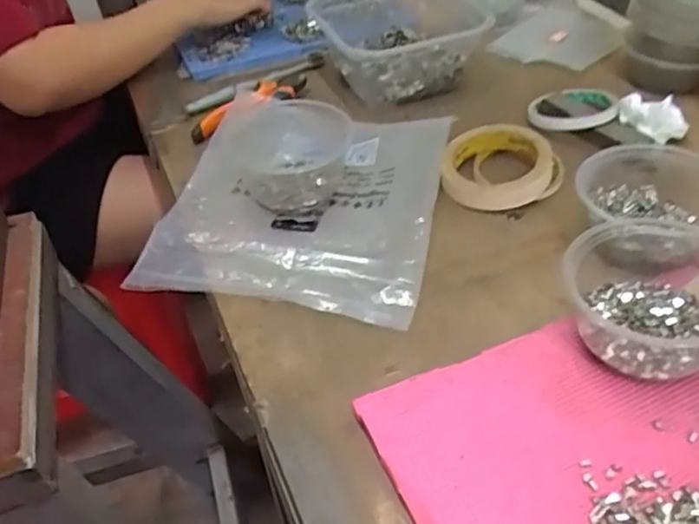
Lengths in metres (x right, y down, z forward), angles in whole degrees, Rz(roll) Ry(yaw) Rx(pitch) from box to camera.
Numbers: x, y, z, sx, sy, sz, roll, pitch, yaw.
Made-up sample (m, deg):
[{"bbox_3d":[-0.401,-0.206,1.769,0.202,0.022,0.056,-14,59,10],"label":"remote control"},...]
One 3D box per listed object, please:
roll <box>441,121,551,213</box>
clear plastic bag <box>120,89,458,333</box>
[{"bbox_3d":[0.135,-0.091,0.607,0.093,0.028,0.093,-4,44,4],"label":"roll"},{"bbox_3d":[-0.042,-0.069,0.596,0.233,0.045,0.256,6,45,14],"label":"clear plastic bag"}]

